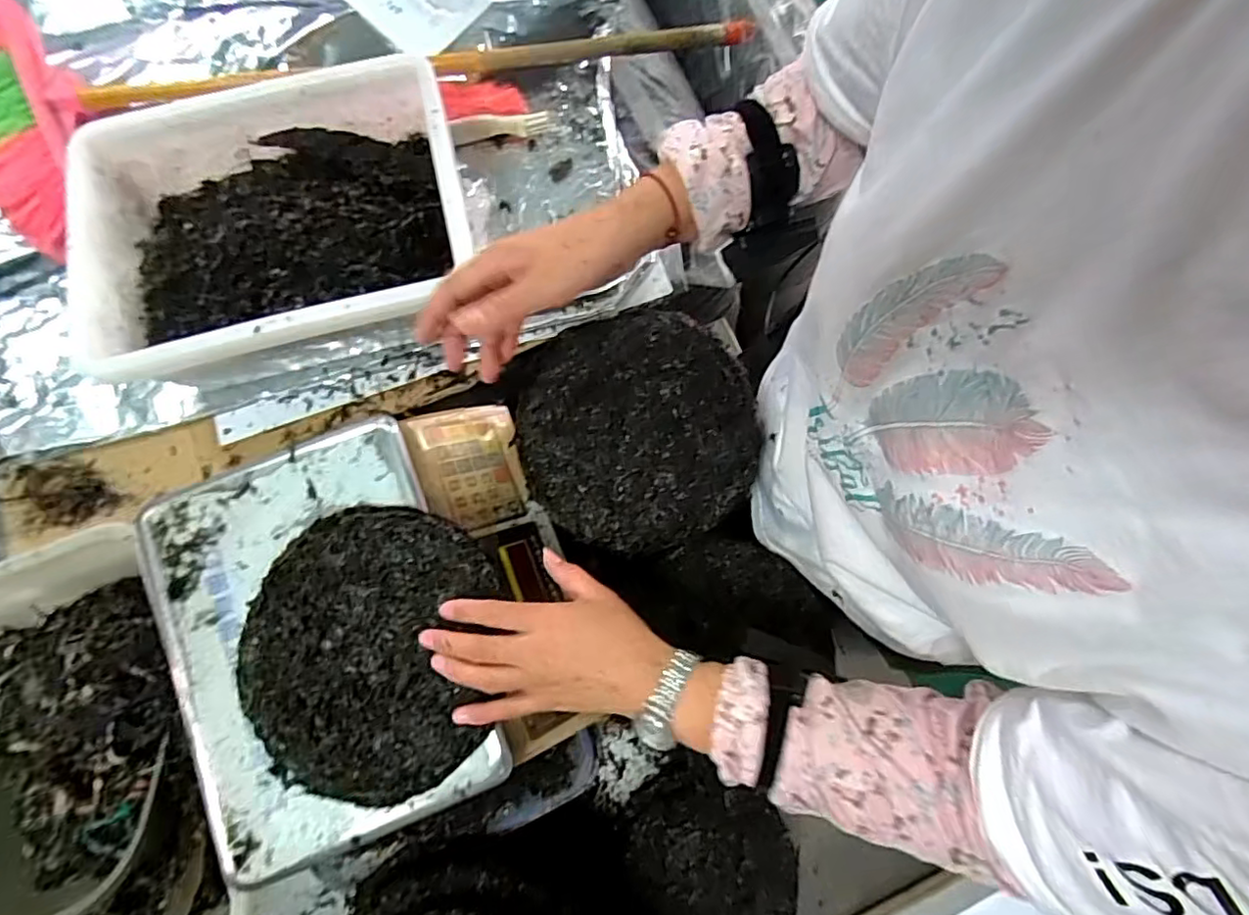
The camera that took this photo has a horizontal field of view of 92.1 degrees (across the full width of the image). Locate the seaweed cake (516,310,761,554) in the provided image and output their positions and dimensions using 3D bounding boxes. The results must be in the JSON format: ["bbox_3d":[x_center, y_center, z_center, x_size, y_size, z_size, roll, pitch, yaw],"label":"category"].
[{"bbox_3d":[0.009,-0.025,0.518,0.195,0.030,0.196,-5,78,-1],"label":"seaweed cake"}]

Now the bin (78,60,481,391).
[{"bbox_3d":[-0.347,-0.231,0.604,0.358,0.101,0.279,-15,79,-4],"label":"bin"}]

